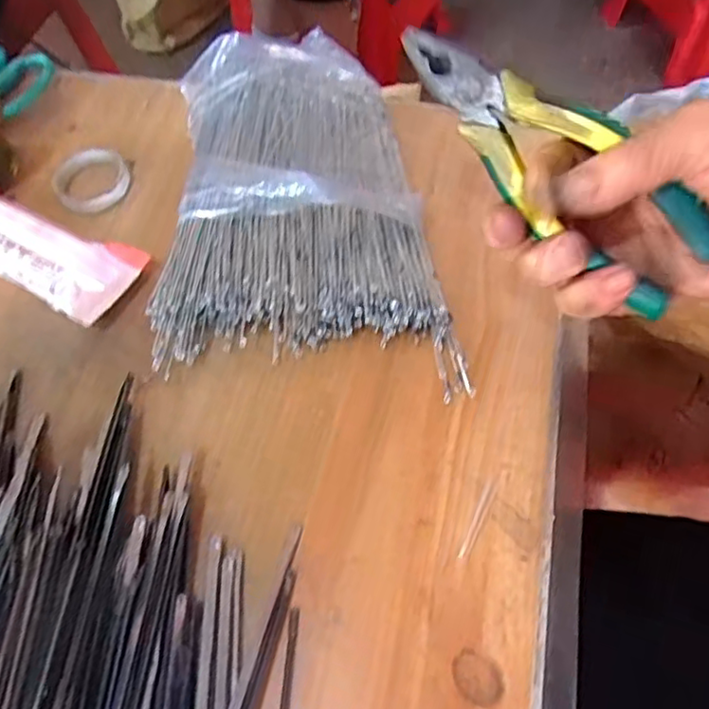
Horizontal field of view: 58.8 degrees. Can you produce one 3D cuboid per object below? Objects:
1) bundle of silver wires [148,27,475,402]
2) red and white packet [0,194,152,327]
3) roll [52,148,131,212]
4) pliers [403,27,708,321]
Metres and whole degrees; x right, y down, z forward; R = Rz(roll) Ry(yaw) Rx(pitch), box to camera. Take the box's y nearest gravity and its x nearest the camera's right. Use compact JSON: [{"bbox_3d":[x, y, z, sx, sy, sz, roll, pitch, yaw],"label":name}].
[{"bbox_3d":[-0.033,-0.095,0.362,0.153,0.042,0.242,-4,58,1],"label":"bundle of silver wires"},{"bbox_3d":[-0.182,-0.059,0.357,0.124,0.030,0.052,22,62,16],"label":"red and white packet"},{"bbox_3d":[-0.166,-0.110,0.399,0.045,0.014,0.045,-14,58,-5],"label":"roll"},{"bbox_3d":[0.079,-0.086,0.264,0.149,0.046,0.020,41,27,15],"label":"pliers"}]

